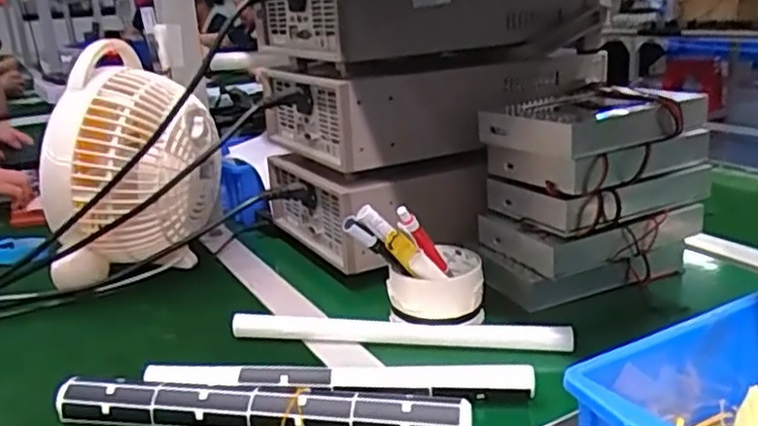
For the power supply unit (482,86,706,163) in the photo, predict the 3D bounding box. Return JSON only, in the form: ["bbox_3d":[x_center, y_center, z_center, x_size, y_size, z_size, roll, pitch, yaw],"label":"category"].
[{"bbox_3d":[0.210,-0.092,0.686,0.193,0.036,0.128,-13,20,-28],"label":"power supply unit"}]

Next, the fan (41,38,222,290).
[{"bbox_3d":[-0.256,-0.039,0.719,0.172,0.224,0.135,-7,18,-12],"label":"fan"}]

